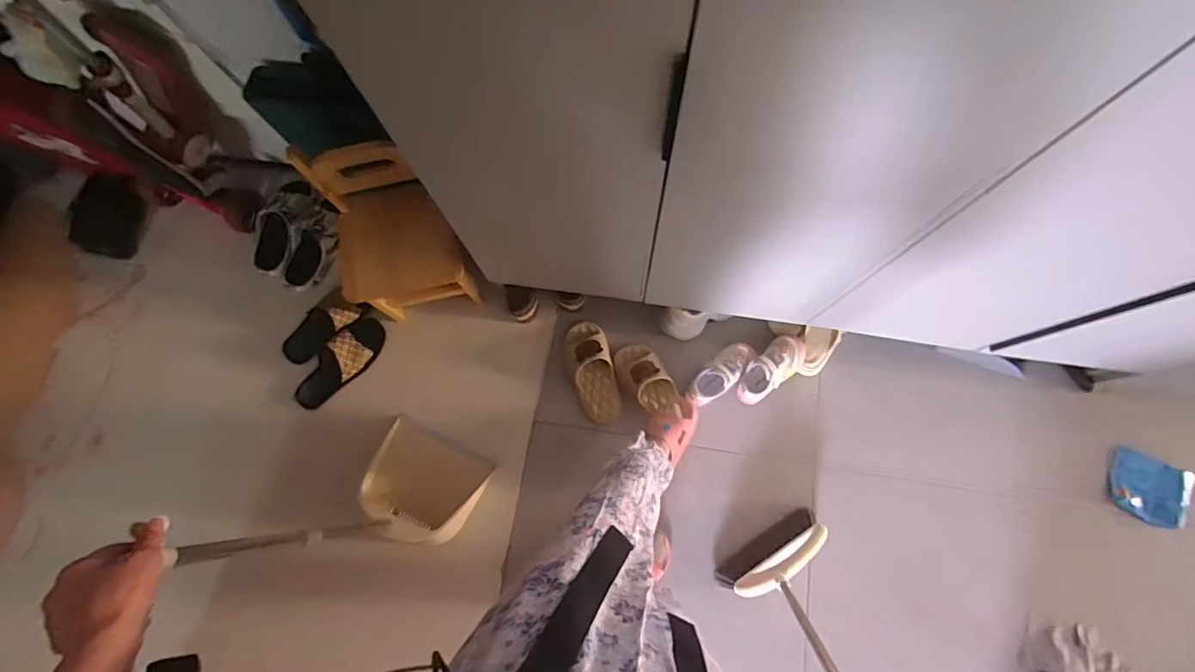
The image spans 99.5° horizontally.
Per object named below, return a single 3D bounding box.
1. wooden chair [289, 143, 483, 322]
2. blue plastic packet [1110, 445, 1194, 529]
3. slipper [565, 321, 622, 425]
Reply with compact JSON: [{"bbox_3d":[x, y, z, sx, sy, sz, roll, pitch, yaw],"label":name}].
[{"bbox_3d":[-0.437,-0.202,1.123,0.265,0.364,0.239,-5,78,-4],"label":"wooden chair"},{"bbox_3d":[1.266,0.351,1.159,0.158,0.022,0.142,20,93,19],"label":"blue plastic packet"},{"bbox_3d":[-0.016,0.081,1.236,0.110,0.055,0.265,-11,79,-5],"label":"slipper"}]

